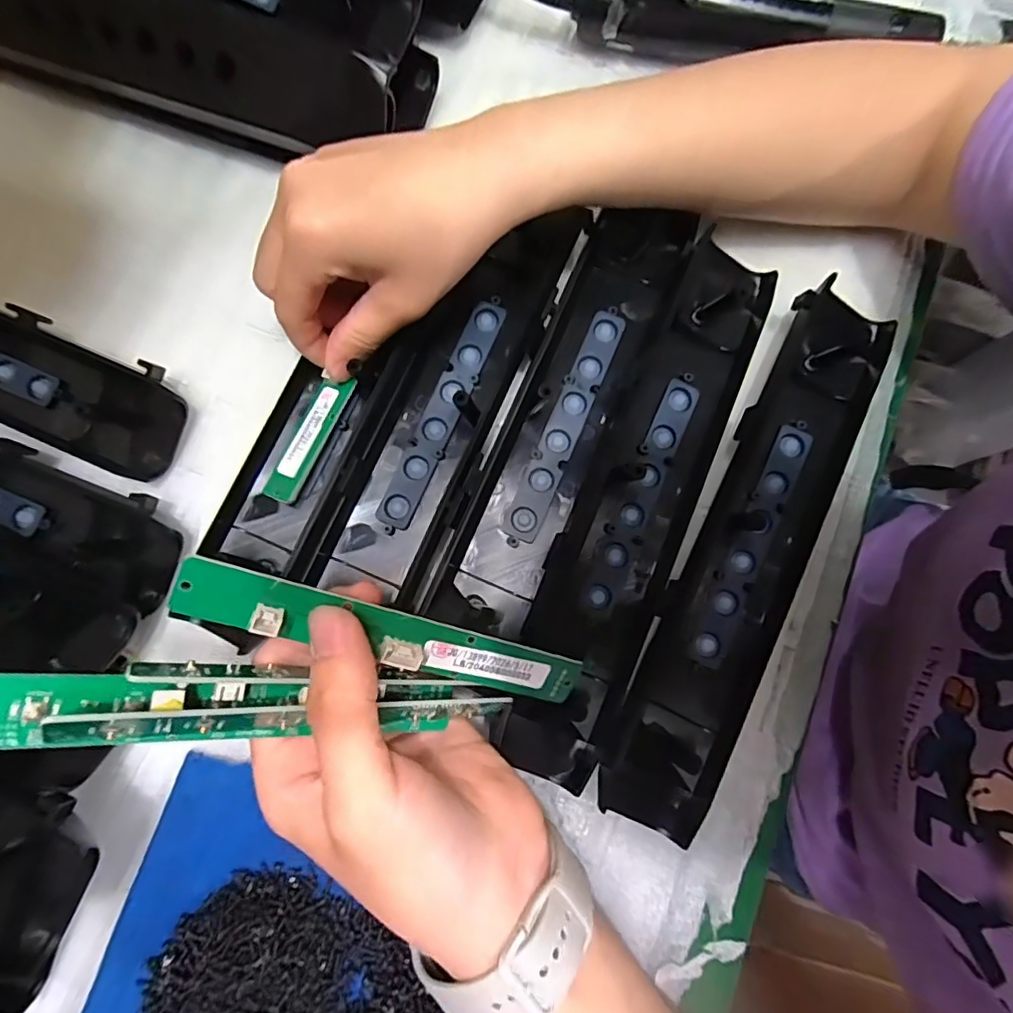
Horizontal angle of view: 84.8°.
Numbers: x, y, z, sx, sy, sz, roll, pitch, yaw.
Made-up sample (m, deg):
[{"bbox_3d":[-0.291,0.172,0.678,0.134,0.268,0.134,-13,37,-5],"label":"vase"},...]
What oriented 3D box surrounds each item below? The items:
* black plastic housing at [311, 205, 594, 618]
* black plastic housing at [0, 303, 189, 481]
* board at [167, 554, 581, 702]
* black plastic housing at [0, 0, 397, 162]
[{"bbox_3d":[-0.027,-0.056,0.278,0.056,0.022,0.213,22,79,5],"label":"black plastic housing"},{"bbox_3d":[-0.281,-0.086,0.284,0.253,0.025,0.055,23,79,5],"label":"black plastic housing"},{"bbox_3d":[-0.034,0.044,0.184,0.136,0.009,0.017,21,77,-23],"label":"board"},{"bbox_3d":[-0.191,-0.235,0.294,0.270,0.062,0.041,21,79,5],"label":"black plastic housing"}]

